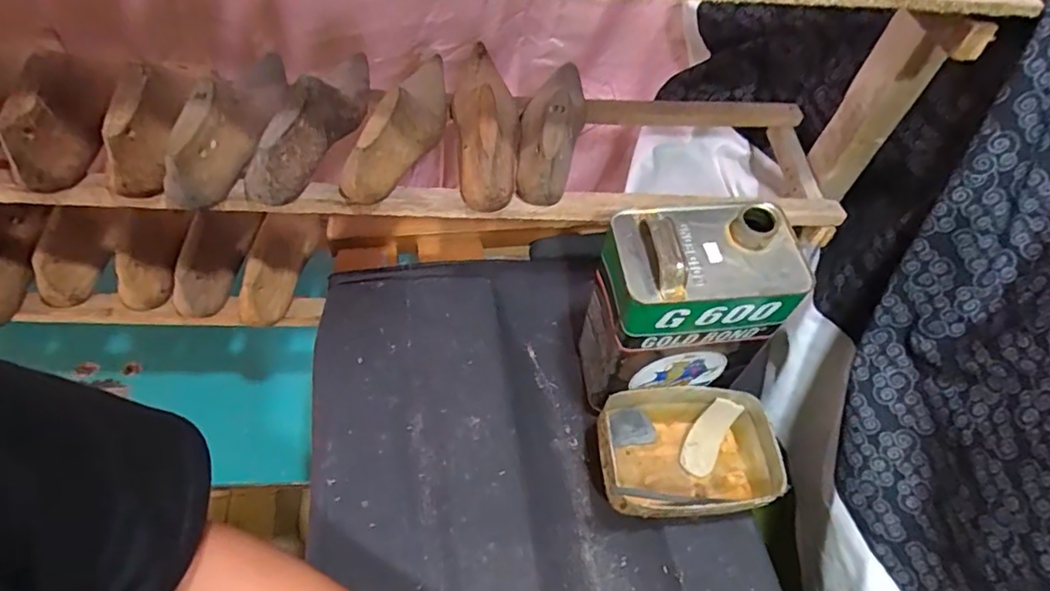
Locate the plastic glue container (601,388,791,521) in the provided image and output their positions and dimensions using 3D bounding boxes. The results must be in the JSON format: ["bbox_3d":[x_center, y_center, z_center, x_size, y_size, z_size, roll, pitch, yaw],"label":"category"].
[{"bbox_3d":[0.170,0.170,0.609,0.192,0.083,0.126,-2,55,-7],"label":"plastic glue container"}]

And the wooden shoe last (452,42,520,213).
[{"bbox_3d":[-0.044,-0.208,0.639,0.079,0.076,0.251,3,54,-7],"label":"wooden shoe last"}]

